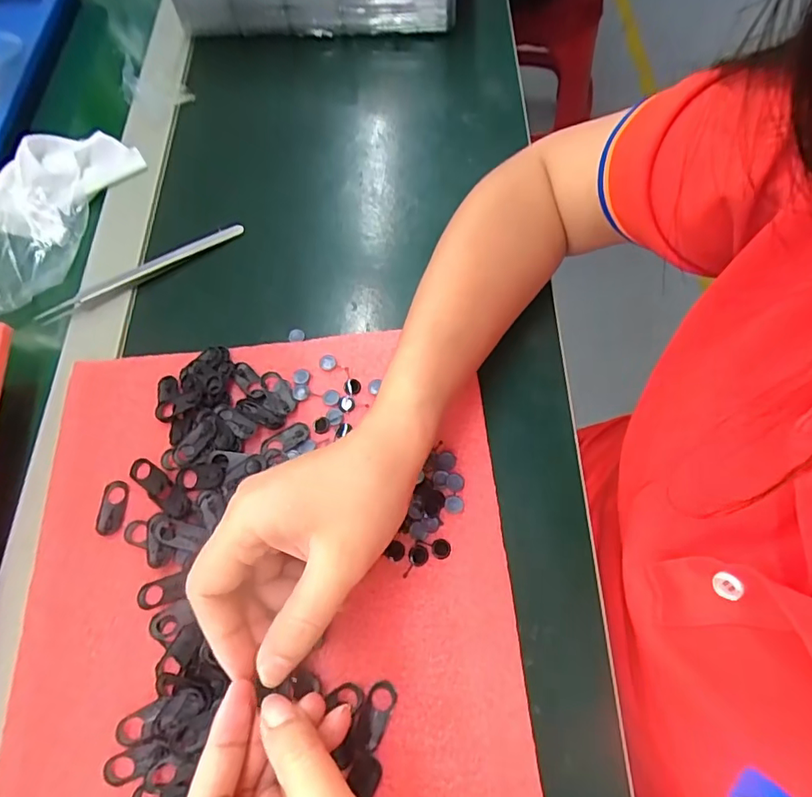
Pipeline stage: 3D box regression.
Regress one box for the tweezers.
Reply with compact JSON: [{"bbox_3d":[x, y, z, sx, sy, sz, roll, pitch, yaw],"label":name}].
[{"bbox_3d":[-0.192,-0.093,0.395,0.152,0.011,0.013,-29,68,-10],"label":"tweezers"}]

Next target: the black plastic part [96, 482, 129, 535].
[{"bbox_3d":[-0.172,0.064,0.313,0.015,0.004,0.031,-1,66,2],"label":"black plastic part"}]

